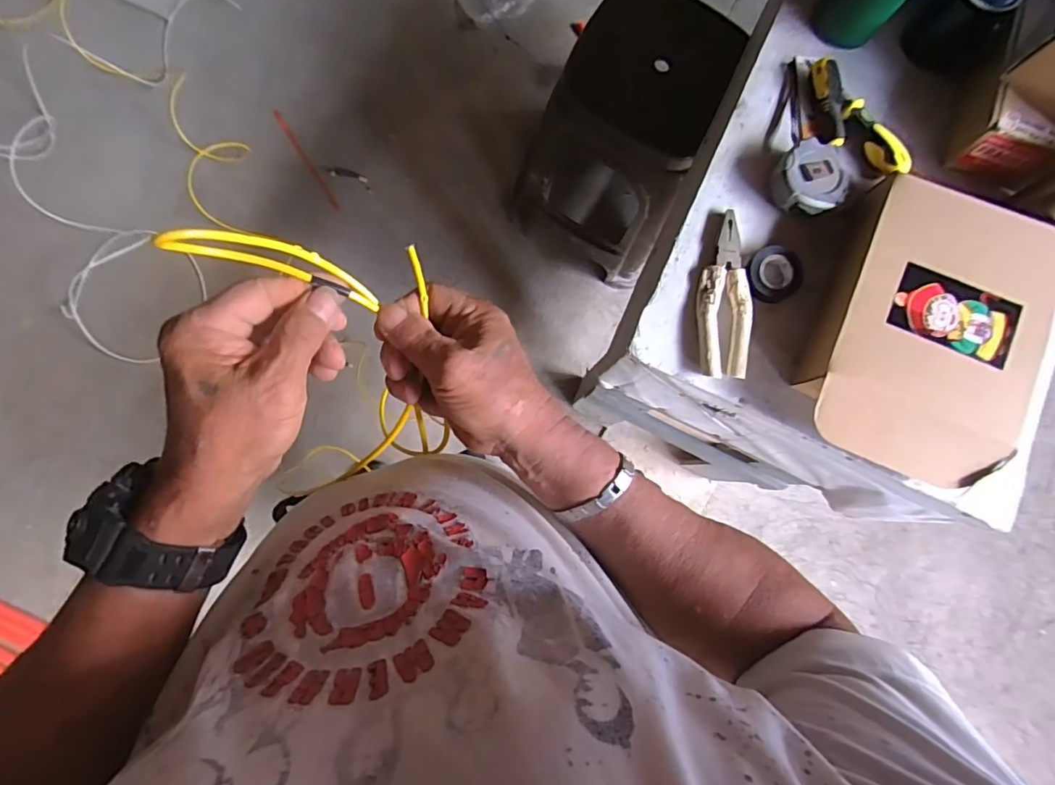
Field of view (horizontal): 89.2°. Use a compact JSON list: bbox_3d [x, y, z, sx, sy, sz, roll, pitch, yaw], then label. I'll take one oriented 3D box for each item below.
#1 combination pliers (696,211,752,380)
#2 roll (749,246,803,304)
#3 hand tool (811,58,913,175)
[{"bbox_3d":[0.235,-0.117,0.634,0.058,0.024,0.199,5,83,-3],"label":"combination pliers"},{"bbox_3d":[0.297,-0.141,0.640,0.060,0.022,0.067,7,83,-3],"label":"roll"},{"bbox_3d":[0.408,-0.340,0.668,0.062,0.035,0.173,-31,86,-7],"label":"hand tool"}]

